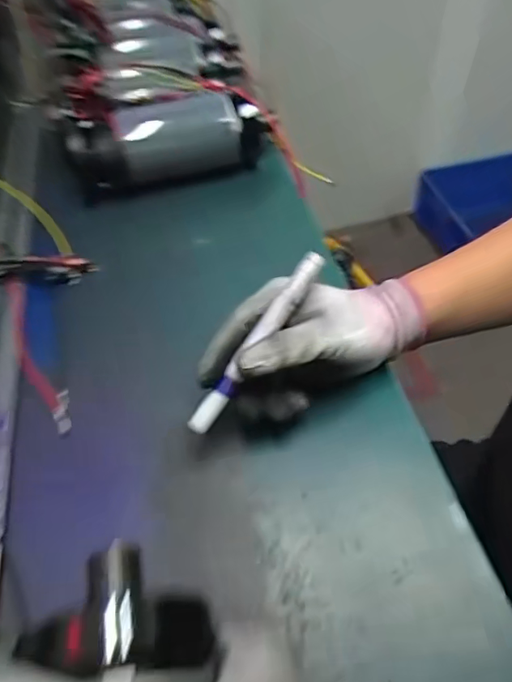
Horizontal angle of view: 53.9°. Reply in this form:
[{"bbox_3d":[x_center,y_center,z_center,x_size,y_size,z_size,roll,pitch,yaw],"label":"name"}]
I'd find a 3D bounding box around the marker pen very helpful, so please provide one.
[{"bbox_3d":[0.000,0.000,0.338,0.012,0.015,0.142,35,89,27],"label":"marker pen"}]

